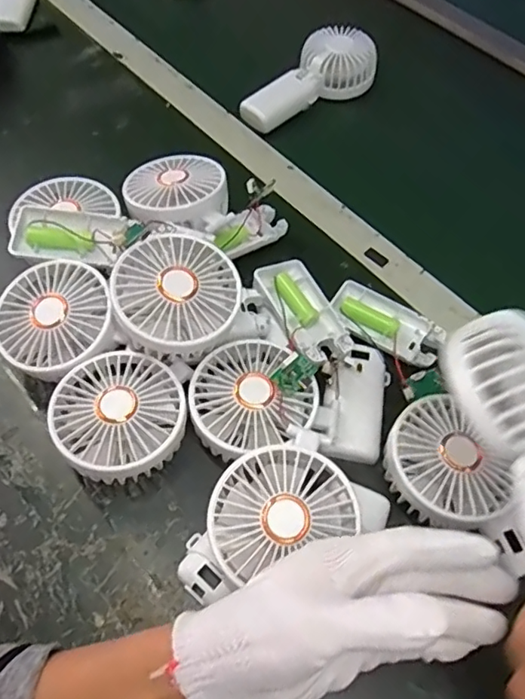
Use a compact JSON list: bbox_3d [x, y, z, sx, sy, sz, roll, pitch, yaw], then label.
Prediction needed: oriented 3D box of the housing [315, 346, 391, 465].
[{"bbox_3d":[0.068,0.035,0.403,0.051,0.020,0.096,29,55,-16],"label":"housing"}]

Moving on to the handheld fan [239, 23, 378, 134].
[{"bbox_3d":[0.057,-0.304,0.618,0.088,0.042,0.172,36,62,18],"label":"handheld fan"}]

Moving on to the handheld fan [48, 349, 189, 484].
[{"bbox_3d":[-0.096,0.050,0.378,0.083,0.048,0.085,2,57,-3],"label":"handheld fan"}]

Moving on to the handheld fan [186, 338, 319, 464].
[{"bbox_3d":[-0.010,0.035,0.386,0.083,0.037,0.081,2,57,-3],"label":"handheld fan"}]

